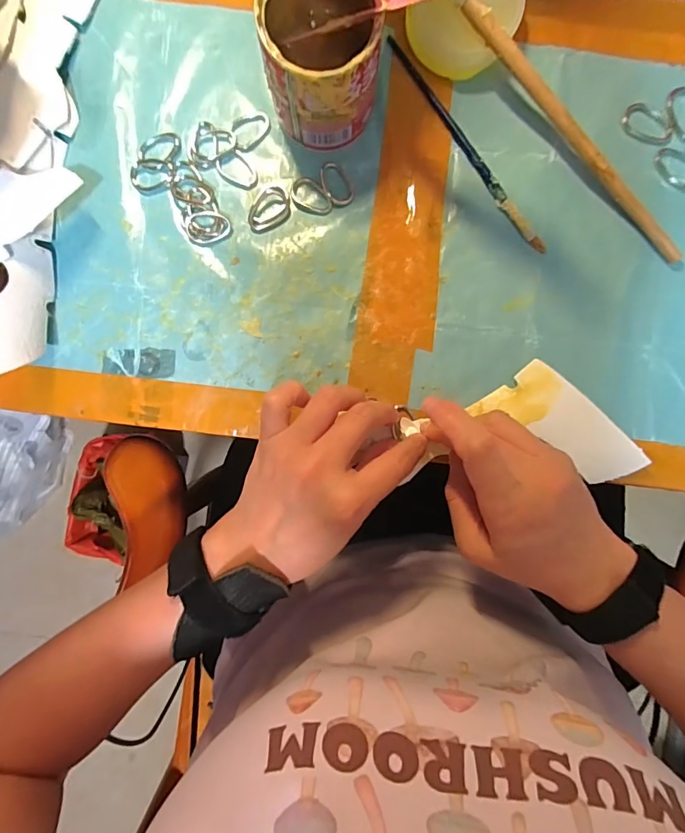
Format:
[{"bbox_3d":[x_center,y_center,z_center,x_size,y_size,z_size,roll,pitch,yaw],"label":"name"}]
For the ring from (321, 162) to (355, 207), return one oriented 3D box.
[{"bbox_3d":[-0.004,-0.151,0.291,0.017,0.004,0.030,-30,94,2],"label":"ring"}]

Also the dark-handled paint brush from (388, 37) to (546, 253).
[{"bbox_3d":[0.081,-0.174,0.290,0.009,0.005,0.164,-38,94,3],"label":"dark-handled paint brush"}]

